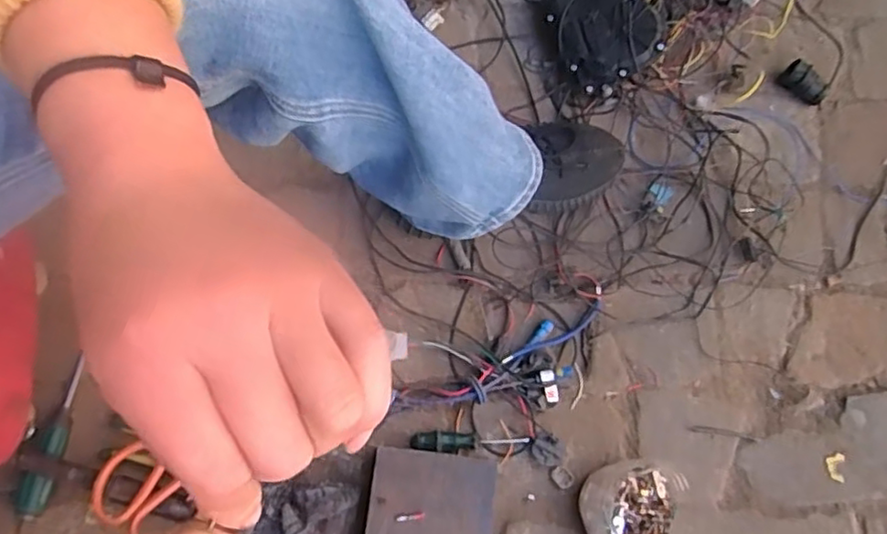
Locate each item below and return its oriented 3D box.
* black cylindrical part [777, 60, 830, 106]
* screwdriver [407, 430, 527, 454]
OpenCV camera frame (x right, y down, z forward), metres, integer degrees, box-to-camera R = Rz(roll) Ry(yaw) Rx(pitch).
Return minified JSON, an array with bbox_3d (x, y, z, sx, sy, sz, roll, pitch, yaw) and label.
[{"bbox_3d":[0.439,-0.224,0.789,0.032,0.033,0.058,-31,75,-10],"label":"black cylindrical part"},{"bbox_3d":[0.027,0.185,0.674,0.119,0.018,0.022,5,72,1],"label":"screwdriver"}]

